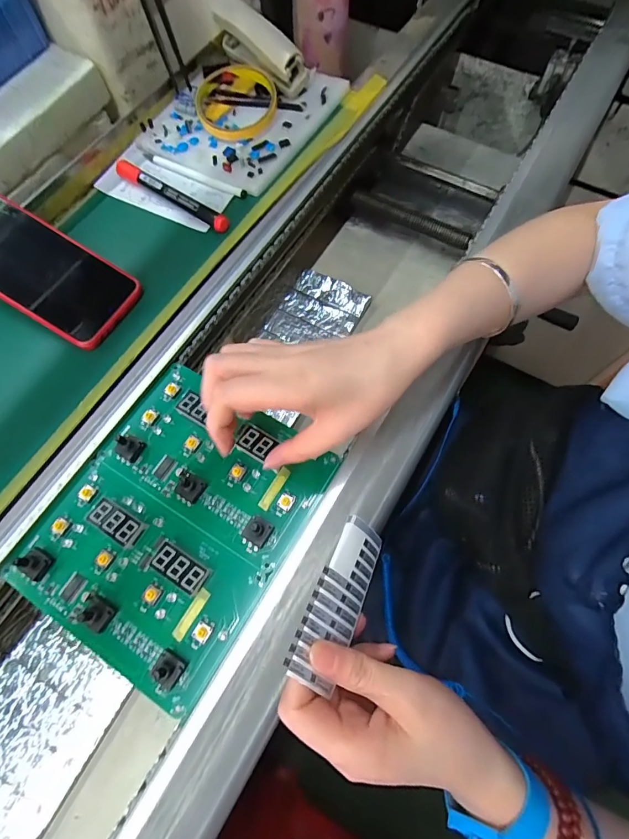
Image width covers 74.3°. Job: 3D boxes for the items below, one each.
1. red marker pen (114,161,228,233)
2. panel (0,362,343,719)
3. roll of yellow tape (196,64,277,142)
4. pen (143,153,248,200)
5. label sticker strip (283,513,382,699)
[{"bbox_3d":[-0.140,-0.218,0.405,0.142,0.015,0.014,34,73,13],"label":"red marker pen"},{"bbox_3d":[-0.101,0.069,0.301,0.160,0.017,0.193,29,72,12],"label":"panel"},{"bbox_3d":[-0.082,-0.334,0.430,0.083,0.025,0.092,-13,69,-4],"label":"roll of yellow tape"},{"bbox_3d":[-0.124,-0.249,0.422,0.128,0.008,0.007,29,72,12],"label":"pen"},{"bbox_3d":[0.014,0.098,0.230,0.033,0.004,0.088,43,55,-19],"label":"label sticker strip"}]

